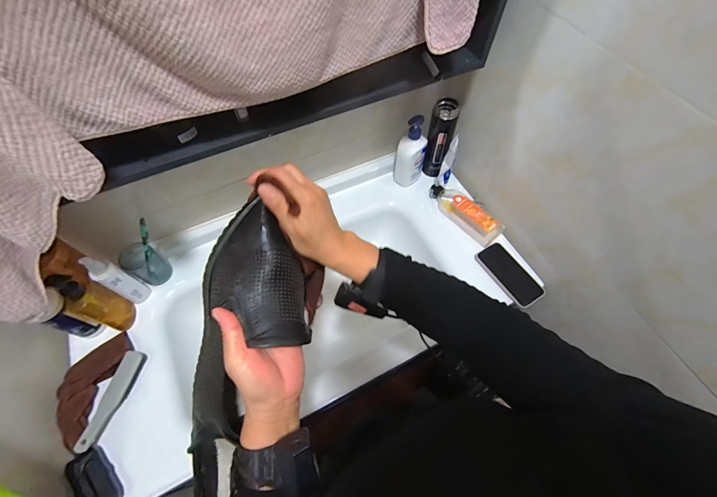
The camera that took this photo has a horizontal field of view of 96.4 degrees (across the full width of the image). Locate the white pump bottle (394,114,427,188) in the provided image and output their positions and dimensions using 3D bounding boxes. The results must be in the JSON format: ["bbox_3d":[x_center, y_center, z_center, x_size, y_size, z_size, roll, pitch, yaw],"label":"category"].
[{"bbox_3d":[0.137,-0.249,0.839,0.077,0.179,0.067,10,63,7],"label":"white pump bottle"}]

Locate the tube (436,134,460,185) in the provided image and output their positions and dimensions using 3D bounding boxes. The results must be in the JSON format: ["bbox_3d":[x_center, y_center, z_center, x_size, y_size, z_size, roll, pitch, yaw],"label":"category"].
[{"bbox_3d":[0.234,-0.219,0.830,0.043,0.143,0.028,-37,67,-17],"label":"tube"}]

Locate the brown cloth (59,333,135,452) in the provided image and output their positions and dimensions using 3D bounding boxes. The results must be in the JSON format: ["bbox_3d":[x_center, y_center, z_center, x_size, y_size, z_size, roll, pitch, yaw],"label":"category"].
[{"bbox_3d":[-0.527,0.268,0.626,0.083,0.048,0.212,5,62,4],"label":"brown cloth"}]

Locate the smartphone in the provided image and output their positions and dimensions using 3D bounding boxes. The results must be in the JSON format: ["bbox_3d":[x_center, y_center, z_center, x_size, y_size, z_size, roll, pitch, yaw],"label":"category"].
[{"bbox_3d":[0.359,0.059,0.759,0.081,0.009,0.161,-30,65,-14],"label":"smartphone"}]

